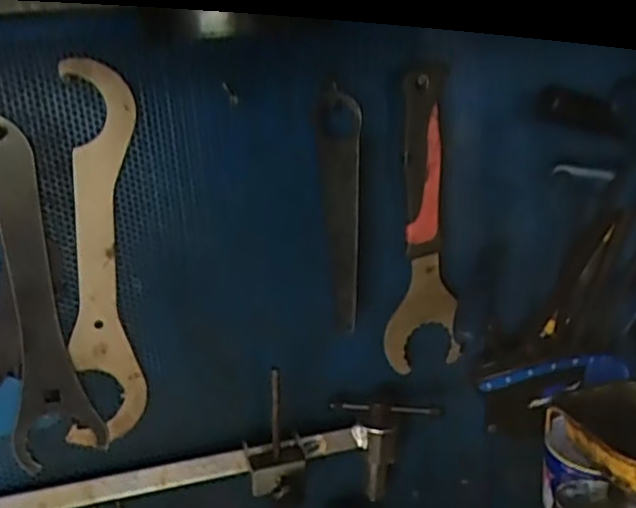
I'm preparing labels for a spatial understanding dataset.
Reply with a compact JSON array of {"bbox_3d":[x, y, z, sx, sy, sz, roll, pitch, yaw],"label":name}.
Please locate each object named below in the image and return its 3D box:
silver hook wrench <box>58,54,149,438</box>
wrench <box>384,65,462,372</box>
[{"bbox_3d":[-0.151,0.006,0.499,0.051,0.274,0.011,-1,15,-20],"label":"silver hook wrench"},{"bbox_3d":[0.079,-0.020,0.559,0.062,0.245,0.019,-13,25,-17],"label":"wrench"}]

